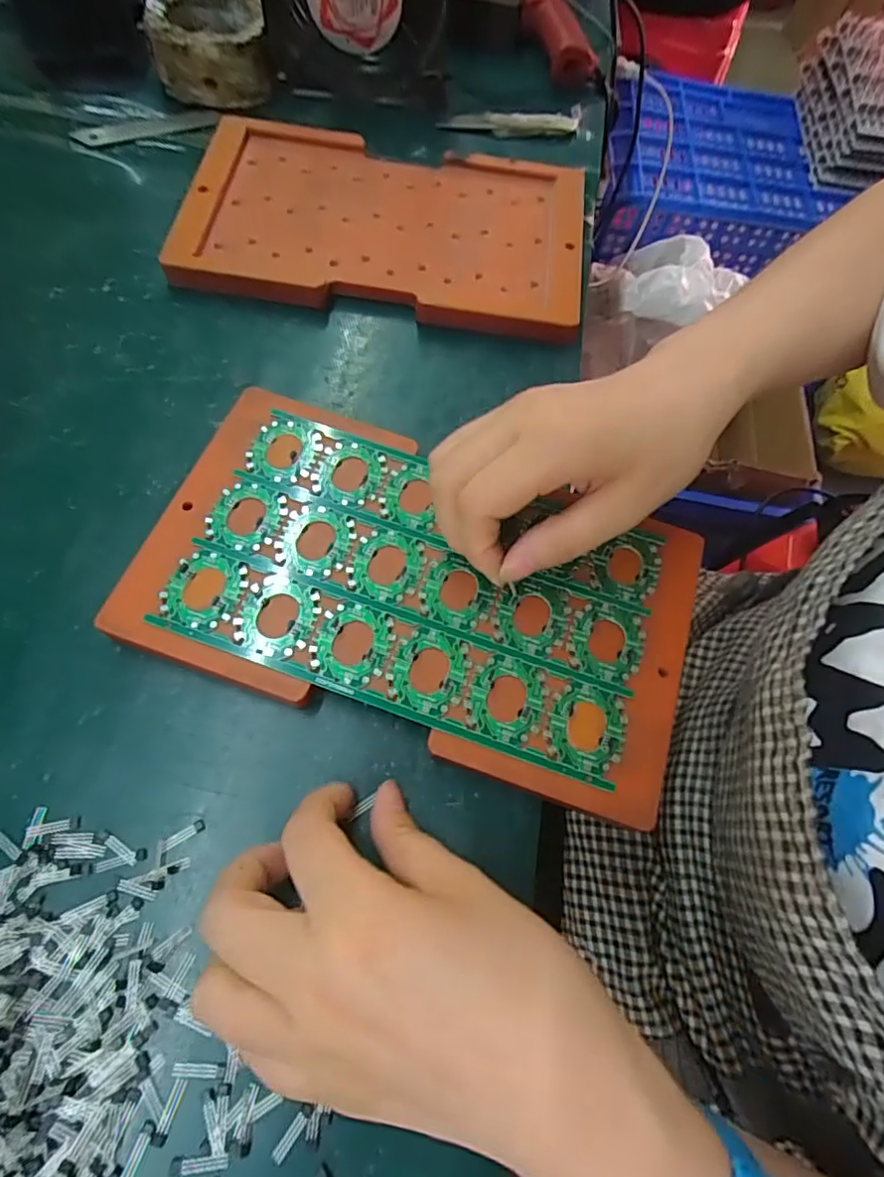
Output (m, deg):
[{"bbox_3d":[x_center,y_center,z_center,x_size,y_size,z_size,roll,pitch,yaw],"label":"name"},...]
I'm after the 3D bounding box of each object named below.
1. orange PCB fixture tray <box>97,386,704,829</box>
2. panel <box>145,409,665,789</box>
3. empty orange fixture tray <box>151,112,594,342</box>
[{"bbox_3d":[-0.011,-0.003,0.260,0.238,0.014,0.136,20,66,3],"label":"orange PCB fixture tray"},{"bbox_3d":[-0.009,-0.005,0.258,0.200,0.008,0.119,18,68,6],"label":"panel"},{"bbox_3d":[-0.033,-0.229,0.358,0.240,0.016,0.144,10,66,-1],"label":"empty orange fixture tray"}]

